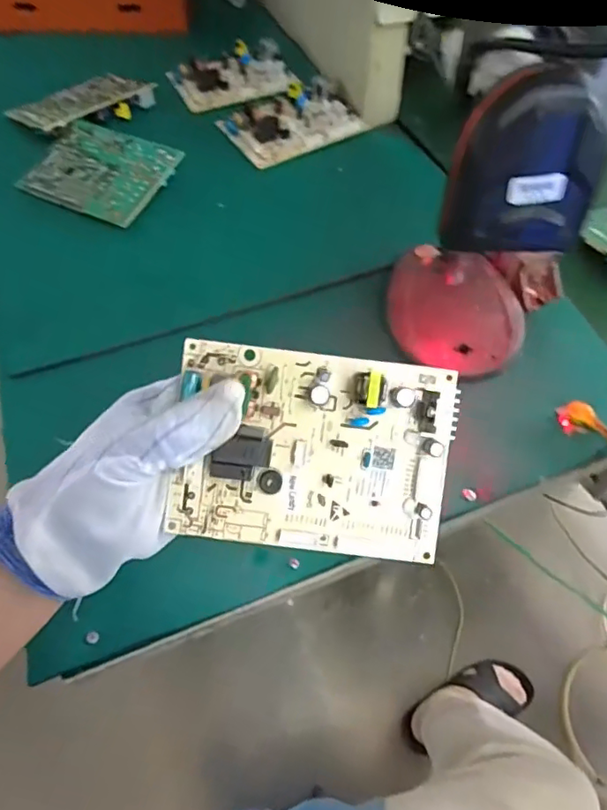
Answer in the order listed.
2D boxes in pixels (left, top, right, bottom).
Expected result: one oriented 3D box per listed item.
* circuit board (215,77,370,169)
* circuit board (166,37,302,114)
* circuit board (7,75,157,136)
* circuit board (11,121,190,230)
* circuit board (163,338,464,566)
[{"bbox_3d":[-0.009,-0.313,0.600,0.139,0.020,0.098,-30,61,-17],"label":"circuit board"},{"bbox_3d":[-0.085,-0.399,0.657,0.138,0.022,0.084,-24,60,-14],"label":"circuit board"},{"bbox_3d":[-0.242,-0.330,0.608,0.081,0.029,0.137,36,64,22],"label":"circuit board"},{"bbox_3d":[-0.197,-0.227,0.541,0.135,0.030,0.102,26,61,17],"label":"circuit board"},{"bbox_3d":[0.006,0.025,0.272,0.136,0.021,0.098,7,91,-1],"label":"circuit board"}]

